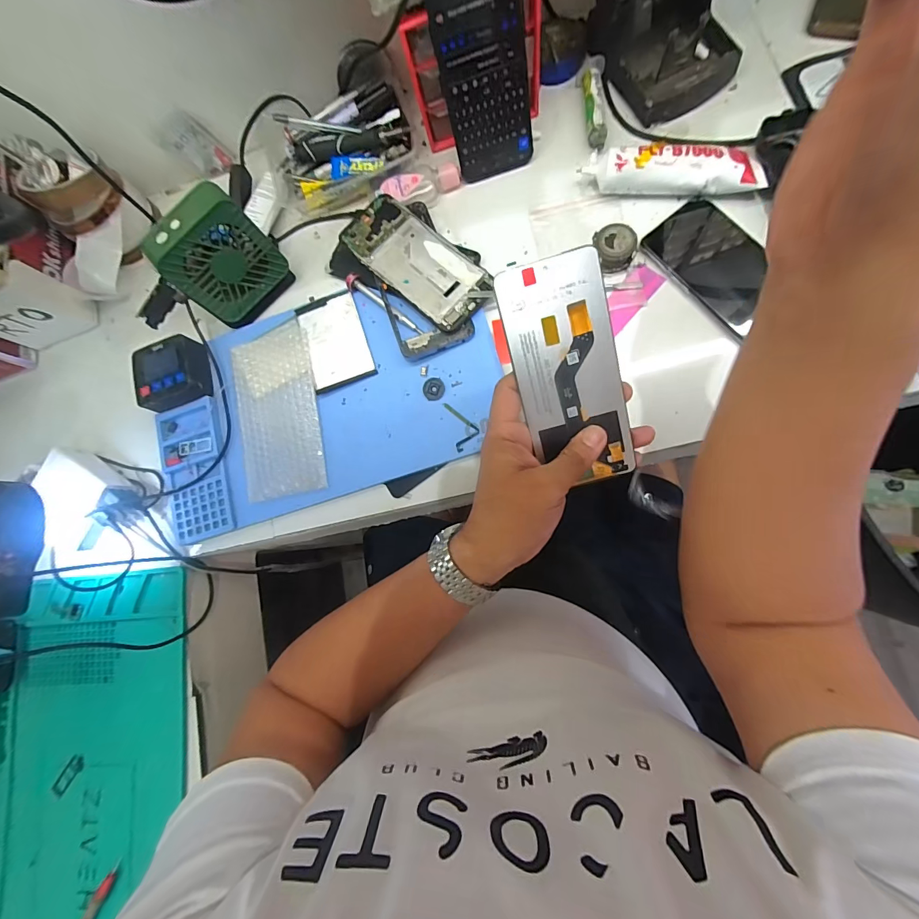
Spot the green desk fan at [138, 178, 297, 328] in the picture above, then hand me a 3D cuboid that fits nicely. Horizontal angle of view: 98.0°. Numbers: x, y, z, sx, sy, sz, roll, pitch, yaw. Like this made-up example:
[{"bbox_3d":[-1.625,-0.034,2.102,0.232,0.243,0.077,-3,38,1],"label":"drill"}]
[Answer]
[{"bbox_3d":[-0.238,-0.202,0.411,0.096,0.112,0.055,-39,81,3],"label":"green desk fan"}]

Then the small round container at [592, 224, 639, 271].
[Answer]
[{"bbox_3d":[0.150,-0.204,0.390,0.037,0.026,0.038,-18,79,8],"label":"small round container"}]

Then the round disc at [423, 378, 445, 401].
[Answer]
[{"bbox_3d":[-0.026,-0.070,0.398,0.022,0.004,0.023,-2,81,11],"label":"round disc"}]

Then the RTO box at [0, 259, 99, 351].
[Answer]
[{"bbox_3d":[-0.501,-0.173,0.459,0.092,0.094,0.043,-21,82,6],"label":"RTO box"}]

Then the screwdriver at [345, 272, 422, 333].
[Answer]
[{"bbox_3d":[-0.077,-0.162,0.418,0.100,0.011,0.015,36,89,14],"label":"screwdriver"}]

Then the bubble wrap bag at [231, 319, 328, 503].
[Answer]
[{"bbox_3d":[-0.190,-0.051,0.413,0.085,0.016,0.177,-11,80,9],"label":"bubble wrap bag"}]

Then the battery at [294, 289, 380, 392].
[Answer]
[{"bbox_3d":[-0.132,-0.127,0.423,0.063,0.006,0.104,-18,80,-1],"label":"battery"}]

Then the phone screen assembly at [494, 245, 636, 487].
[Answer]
[{"bbox_3d":[0.081,-0.060,0.290,0.074,0.006,0.162,-20,104,7],"label":"phone screen assembly"}]

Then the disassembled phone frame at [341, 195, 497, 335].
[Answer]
[{"bbox_3d":[-0.044,-0.202,0.409,0.164,0.005,0.072,42,84,10],"label":"disassembled phone frame"}]

